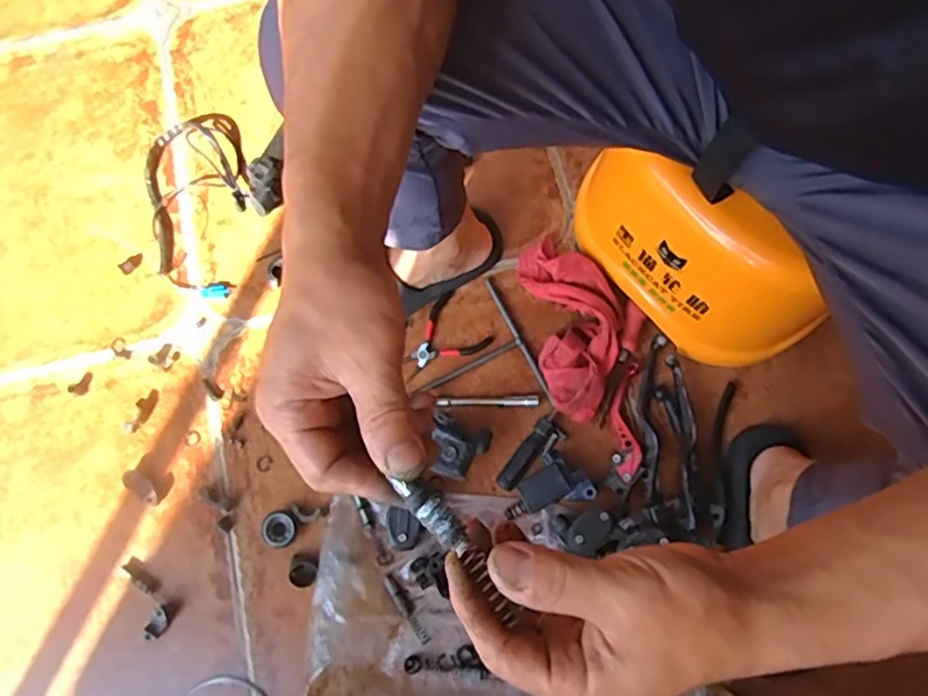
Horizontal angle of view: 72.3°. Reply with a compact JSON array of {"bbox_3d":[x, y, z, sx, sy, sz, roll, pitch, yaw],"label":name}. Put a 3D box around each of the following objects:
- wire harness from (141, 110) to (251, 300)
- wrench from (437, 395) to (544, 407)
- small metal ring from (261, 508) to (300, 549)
[{"bbox_3d":[-0.347,-0.191,0.834,0.138,0.030,0.260,-16,78,-3],"label":"wire harness"},{"bbox_3d":[0.029,0.065,0.770,0.123,0.016,0.014,0,77,0],"label":"wrench"},{"bbox_3d":[-0.214,0.209,0.738,0.042,0.024,0.043,0,77,0],"label":"small metal ring"}]

